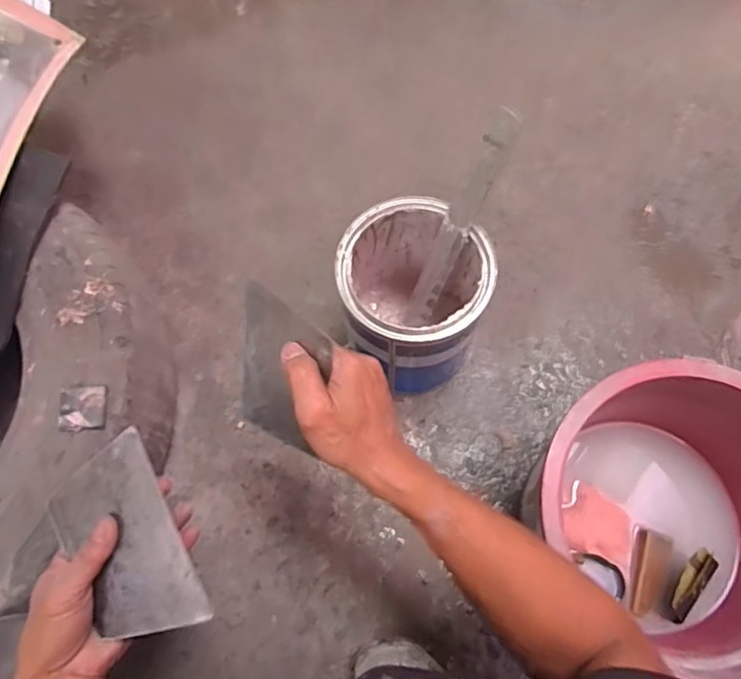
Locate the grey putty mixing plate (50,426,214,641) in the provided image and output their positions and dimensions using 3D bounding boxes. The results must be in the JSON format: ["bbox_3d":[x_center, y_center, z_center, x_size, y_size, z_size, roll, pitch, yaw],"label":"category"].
[{"bbox_3d":[-0.183,0.150,0.412,0.095,0.008,0.139,-26,83,14],"label":"grey putty mixing plate"}]

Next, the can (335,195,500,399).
[{"bbox_3d":[0.047,-0.045,0.676,0.159,0.215,0.167,0,70,0],"label":"can"}]

